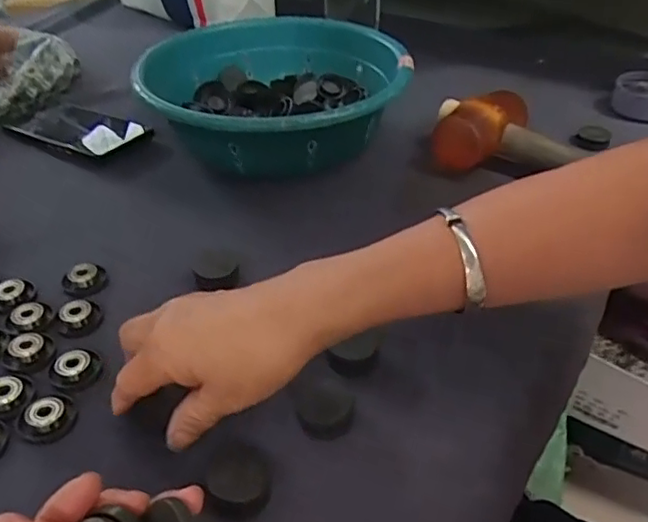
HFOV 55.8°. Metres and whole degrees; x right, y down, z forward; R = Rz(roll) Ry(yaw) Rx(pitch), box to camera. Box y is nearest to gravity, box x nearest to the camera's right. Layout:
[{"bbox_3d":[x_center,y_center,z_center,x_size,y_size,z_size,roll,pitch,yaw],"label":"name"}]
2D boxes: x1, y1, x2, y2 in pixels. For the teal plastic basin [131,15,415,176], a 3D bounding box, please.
[{"bbox_3d":[-0.046,-0.168,0.619,0.248,0.076,0.260,-1,38,1],"label":"teal plastic basin"}]

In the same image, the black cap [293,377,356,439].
[{"bbox_3d":[0.000,0.086,0.365,0.033,0.017,0.035,-1,38,1],"label":"black cap"}]

